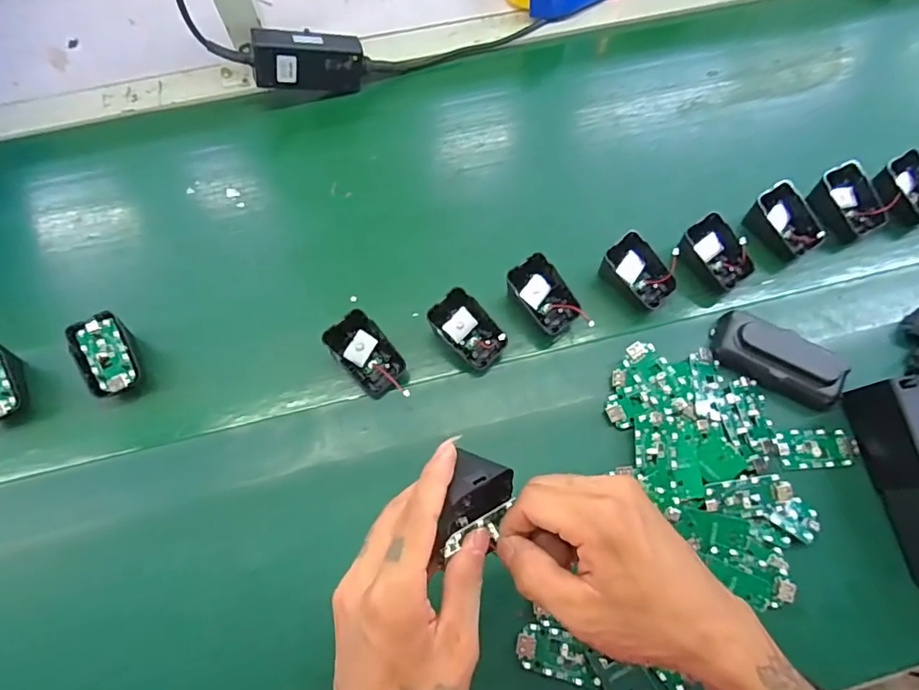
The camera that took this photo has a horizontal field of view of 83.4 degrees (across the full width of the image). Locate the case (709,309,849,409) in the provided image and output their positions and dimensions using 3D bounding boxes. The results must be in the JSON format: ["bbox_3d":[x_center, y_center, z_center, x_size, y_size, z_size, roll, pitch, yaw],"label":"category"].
[{"bbox_3d":[0.275,0.009,0.441,0.108,0.020,0.057,28,69,13],"label":"case"}]

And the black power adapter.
[{"bbox_3d":[-0.161,-0.310,0.565,0.121,0.051,0.026,-9,66,-23],"label":"black power adapter"}]

